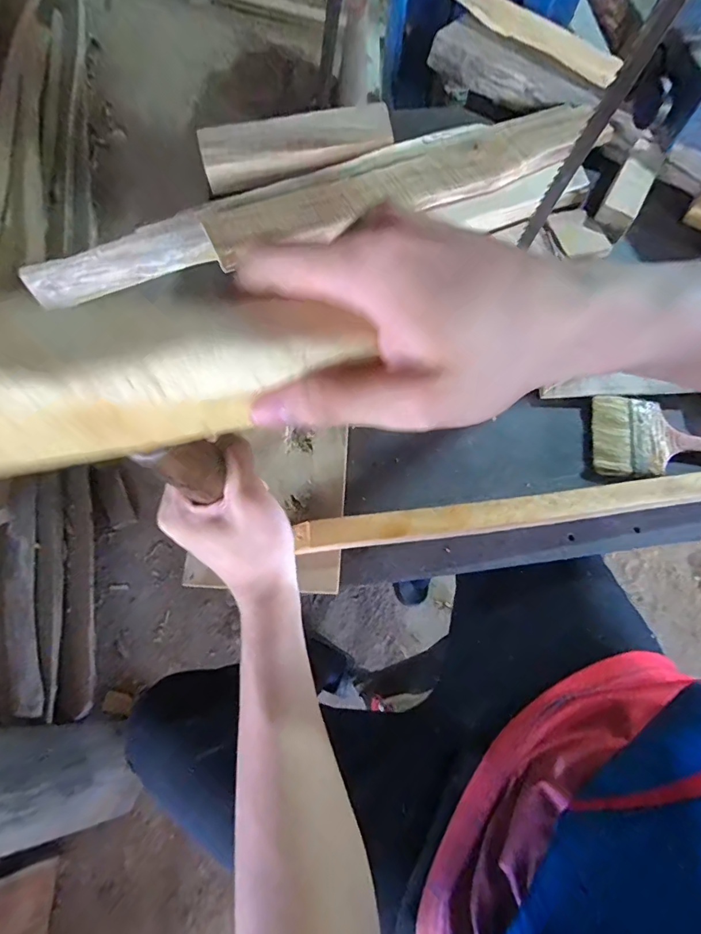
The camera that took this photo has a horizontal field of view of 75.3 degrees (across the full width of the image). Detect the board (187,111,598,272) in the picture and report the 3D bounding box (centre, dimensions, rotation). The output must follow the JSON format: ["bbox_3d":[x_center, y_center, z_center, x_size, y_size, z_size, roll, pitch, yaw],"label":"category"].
[{"bbox_3d":[0.066,-0.348,0.542,0.489,0.020,0.096,-21,73,-8],"label":"board"}]

